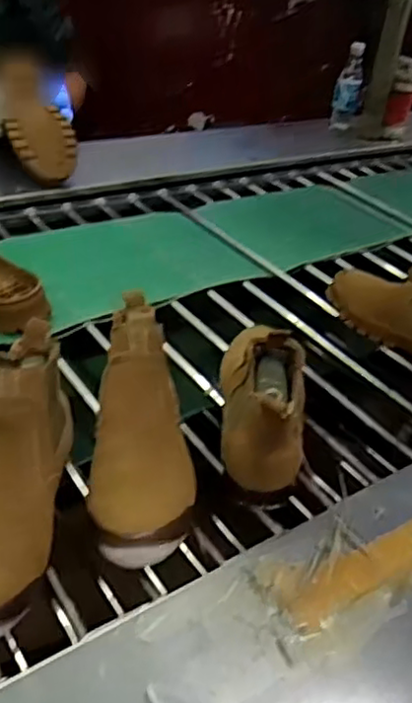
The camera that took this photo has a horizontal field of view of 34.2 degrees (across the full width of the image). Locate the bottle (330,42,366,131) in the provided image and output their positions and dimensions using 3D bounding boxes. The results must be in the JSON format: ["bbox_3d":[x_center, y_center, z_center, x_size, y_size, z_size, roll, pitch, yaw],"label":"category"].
[{"bbox_3d":[0.369,-0.669,1.730,0.071,0.228,0.086,13,35,5],"label":"bottle"}]

